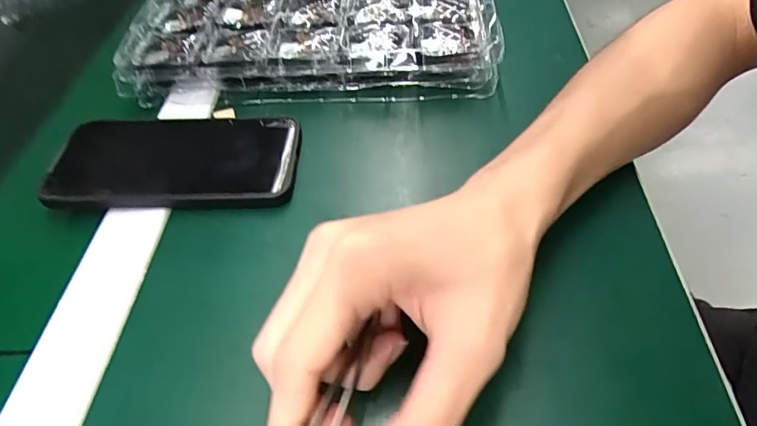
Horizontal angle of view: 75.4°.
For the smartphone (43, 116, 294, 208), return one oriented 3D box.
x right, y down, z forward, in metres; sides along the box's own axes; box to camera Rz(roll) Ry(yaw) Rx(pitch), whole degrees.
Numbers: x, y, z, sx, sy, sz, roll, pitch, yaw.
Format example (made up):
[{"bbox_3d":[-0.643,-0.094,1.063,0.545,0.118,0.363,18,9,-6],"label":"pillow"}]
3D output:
[{"bbox_3d":[-0.134,-0.041,0.324,0.156,0.011,0.084,2,50,7],"label":"smartphone"}]

